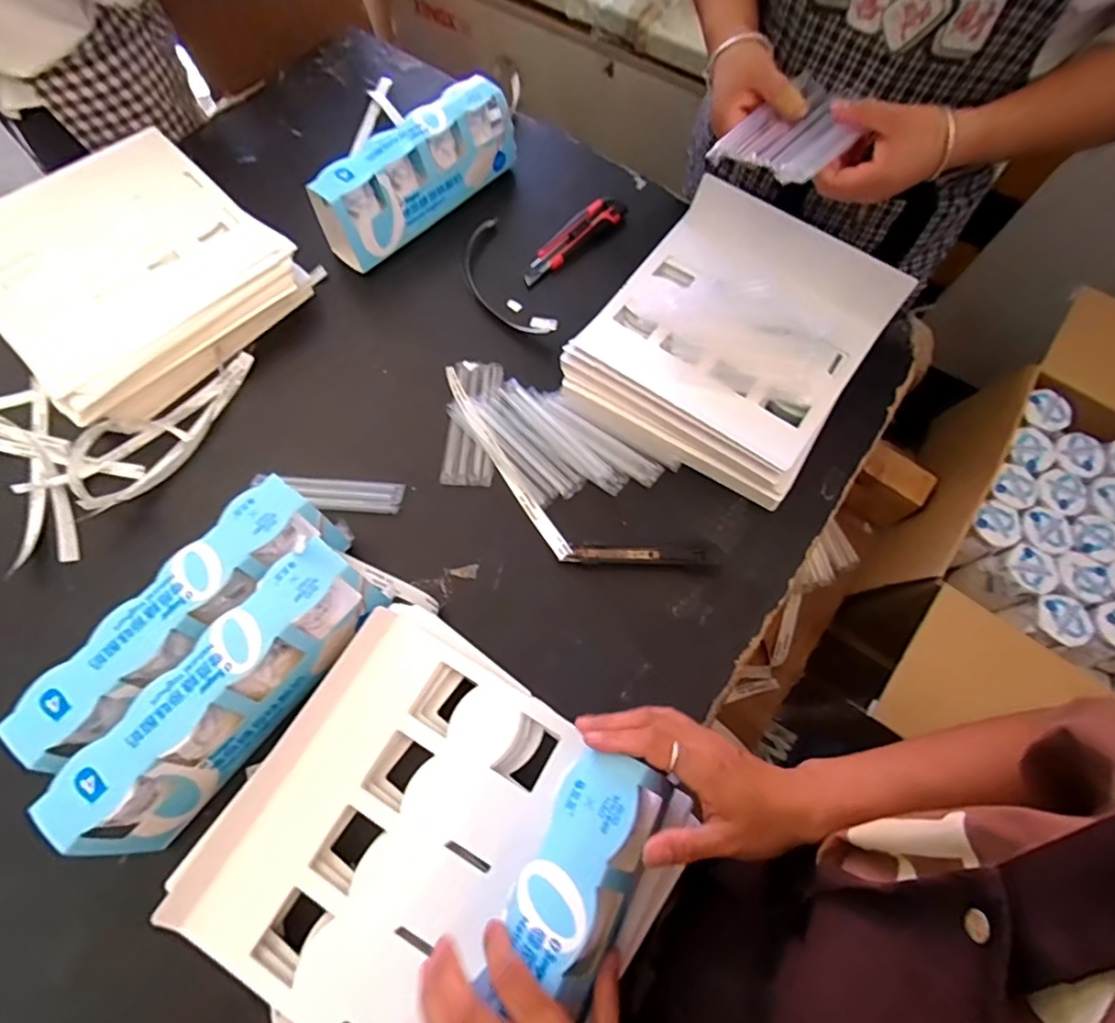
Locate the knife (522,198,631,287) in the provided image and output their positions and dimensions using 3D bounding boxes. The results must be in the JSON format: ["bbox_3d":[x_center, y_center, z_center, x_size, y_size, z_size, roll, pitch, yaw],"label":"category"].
[{"bbox_3d":[0.020,-0.357,0.743,0.178,0.025,0.044,-41,75,-16],"label":"knife"}]

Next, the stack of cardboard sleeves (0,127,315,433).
[{"bbox_3d":[-0.504,-0.286,0.674,0.343,0.055,0.292,42,73,14],"label":"stack of cardboard sleeves"}]

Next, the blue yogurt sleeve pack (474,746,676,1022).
[{"bbox_3d":[-0.009,0.285,0.356,0.072,0.043,0.264,27,68,9],"label":"blue yogurt sleeve pack"}]

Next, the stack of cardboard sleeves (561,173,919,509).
[{"bbox_3d":[0.193,-0.196,0.650,0.285,0.094,0.312,32,71,10],"label":"stack of cardboard sleeves"}]

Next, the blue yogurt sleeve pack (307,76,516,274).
[{"bbox_3d":[-0.172,-0.421,0.712,0.069,0.102,0.269,41,73,13],"label":"blue yogurt sleeve pack"}]

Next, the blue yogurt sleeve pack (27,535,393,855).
[{"bbox_3d":[-0.268,0.151,0.486,0.075,0.104,0.267,38,72,12],"label":"blue yogurt sleeve pack"}]

